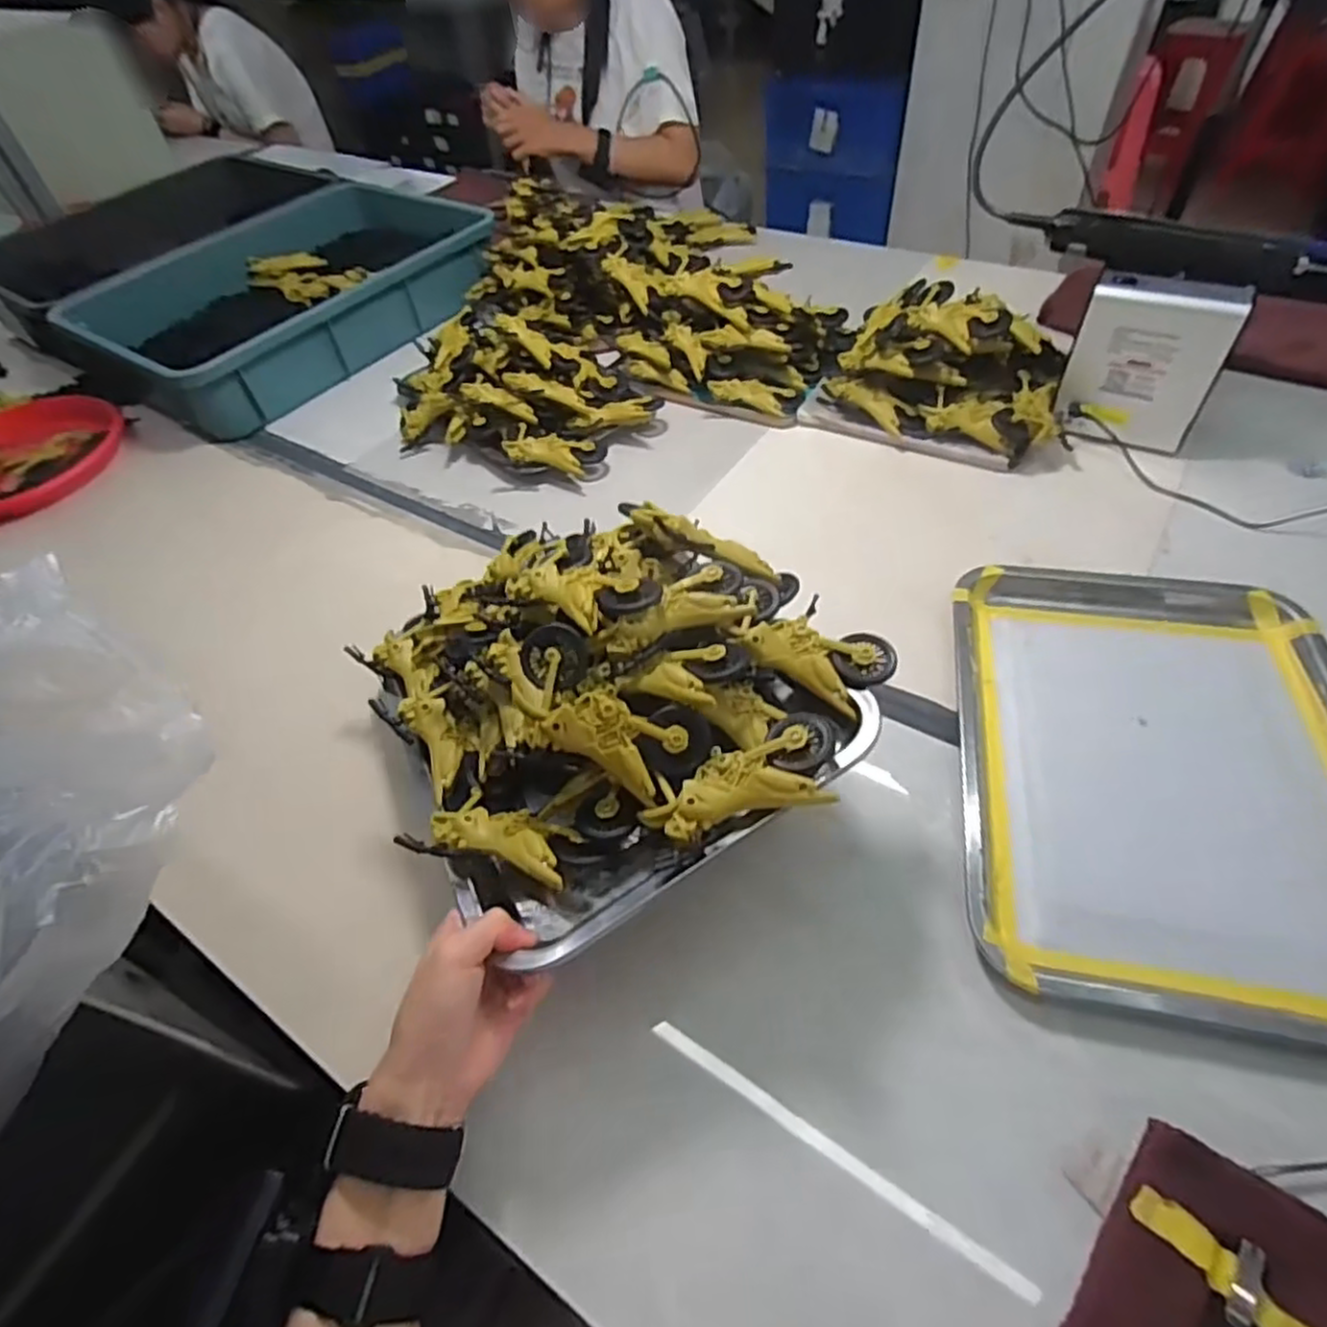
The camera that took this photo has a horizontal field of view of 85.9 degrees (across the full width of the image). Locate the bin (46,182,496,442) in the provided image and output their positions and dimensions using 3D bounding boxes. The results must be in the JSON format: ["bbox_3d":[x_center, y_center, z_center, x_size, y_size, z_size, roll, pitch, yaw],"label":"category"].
[{"bbox_3d":[-0.487,-0.540,1.016,0.404,0.097,0.567,29,59,26],"label":"bin"}]

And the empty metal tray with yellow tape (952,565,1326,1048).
[{"bbox_3d":[0.343,0.060,0.497,0.260,0.020,0.360,6,52,11],"label":"empty metal tray with yellow tape"}]

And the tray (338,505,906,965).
[{"bbox_3d":[-0.043,-0.008,0.469,0.269,0.103,0.319,-28,53,-16],"label":"tray"}]

